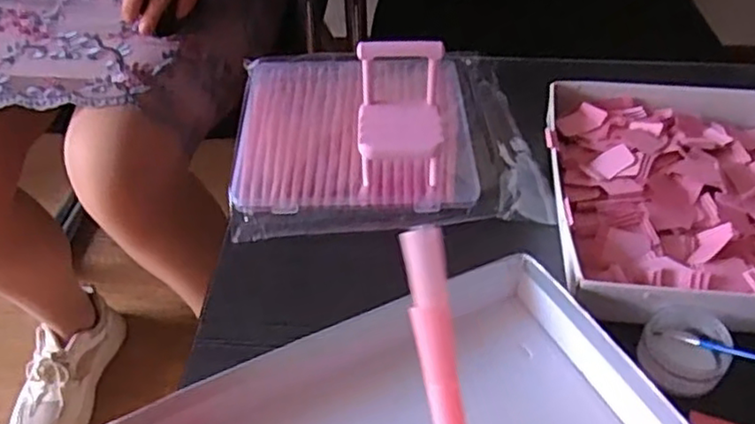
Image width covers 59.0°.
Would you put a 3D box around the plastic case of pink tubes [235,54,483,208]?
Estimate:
[{"bbox_3d":[-0.021,-0.080,0.595,0.199,0.018,0.214,-2,45,0],"label":"plastic case of pink tubes"}]

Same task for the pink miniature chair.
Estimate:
[{"bbox_3d":[0.018,-0.069,0.517,0.065,0.106,0.068,0,45,2],"label":"pink miniature chair"}]

